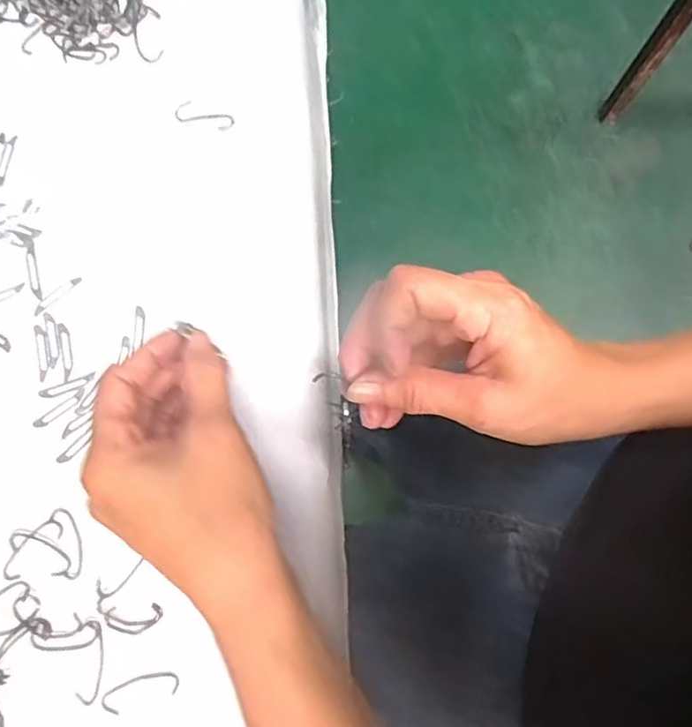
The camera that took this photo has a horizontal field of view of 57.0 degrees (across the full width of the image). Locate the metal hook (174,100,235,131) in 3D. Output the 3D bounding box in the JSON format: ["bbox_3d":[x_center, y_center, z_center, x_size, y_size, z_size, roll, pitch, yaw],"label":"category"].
[{"bbox_3d":[-0.087,-0.151,0.389,0.036,0.004,0.013,16,80,3],"label":"metal hook"}]

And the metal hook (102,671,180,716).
[{"bbox_3d":[-0.107,0.170,0.330,0.041,0.004,0.013,-19,80,-4],"label":"metal hook"}]

